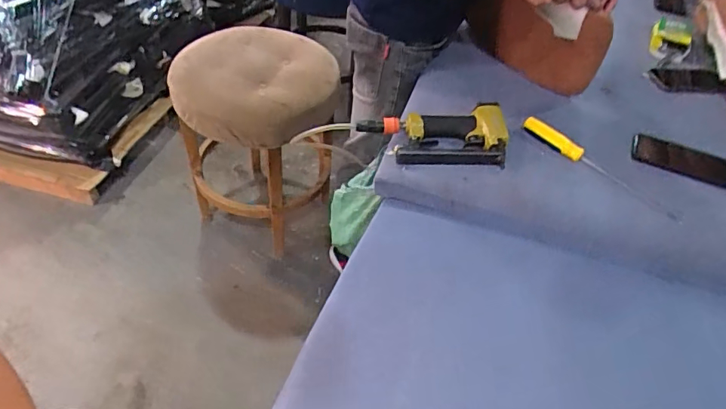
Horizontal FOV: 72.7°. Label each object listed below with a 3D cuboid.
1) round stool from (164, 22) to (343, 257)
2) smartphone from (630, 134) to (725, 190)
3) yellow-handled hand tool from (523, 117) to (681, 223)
[{"bbox_3d":[-0.309,-0.165,1.486,0.421,0.598,0.408,3,46,-3],"label":"round stool"},{"bbox_3d":[0.552,-0.079,0.856,0.162,0.010,0.076,18,47,10],"label":"smartphone"},{"bbox_3d":[0.387,-0.067,0.813,0.283,0.028,0.038,37,53,26],"label":"yellow-handled hand tool"}]

